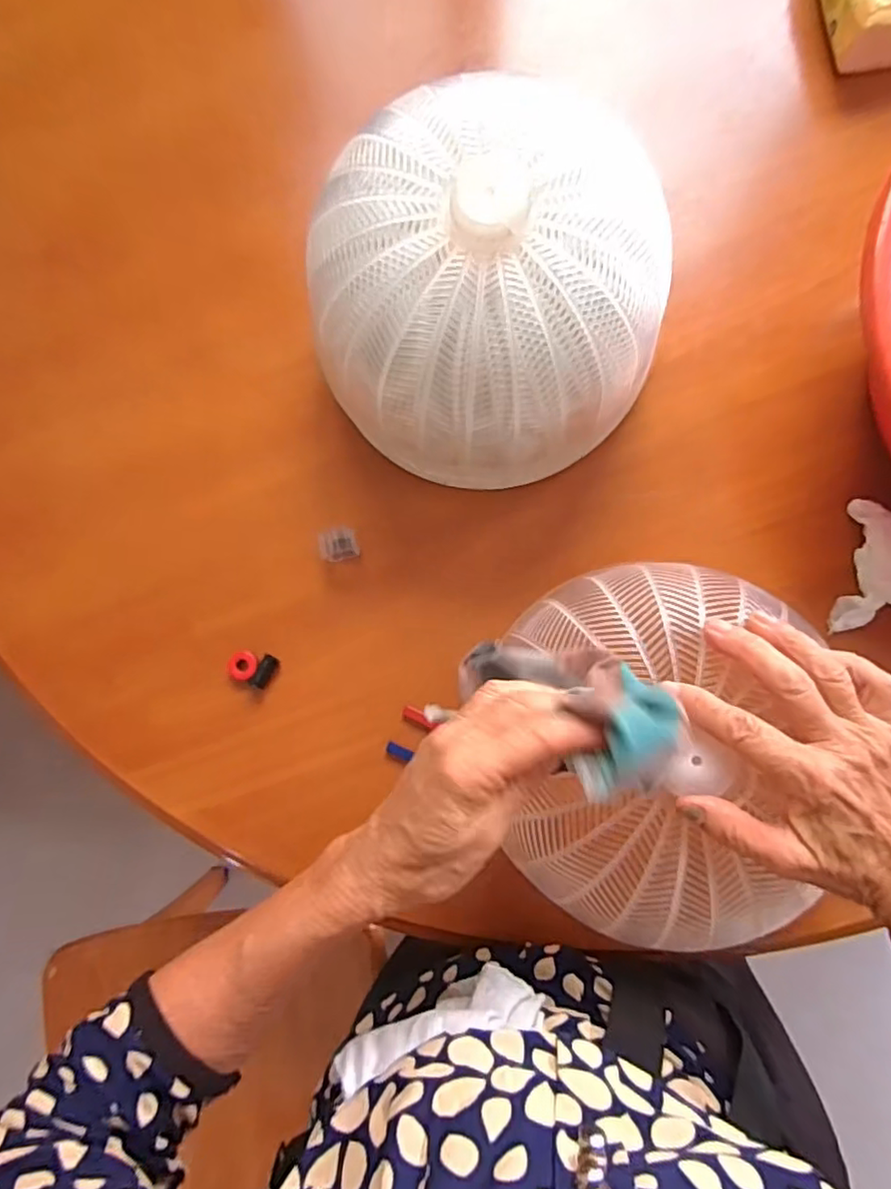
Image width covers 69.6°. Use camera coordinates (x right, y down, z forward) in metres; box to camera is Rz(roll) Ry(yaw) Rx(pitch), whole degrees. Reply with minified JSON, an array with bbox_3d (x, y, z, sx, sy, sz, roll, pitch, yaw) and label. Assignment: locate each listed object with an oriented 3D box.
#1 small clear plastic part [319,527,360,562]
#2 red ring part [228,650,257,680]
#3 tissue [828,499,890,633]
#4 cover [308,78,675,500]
[{"bbox_3d":[-0.080,-0.037,0.486,0.027,0.023,0.019,-12,82,3],"label":"small clear plastic part"},{"bbox_3d":[-0.154,0.054,0.486,0.022,0.004,0.022,-1,83,5],"label":"red ring part"},{"bbox_3d":[0.300,-0.018,0.438,0.043,0.032,0.090,11,84,6],"label":"tissue"},{"bbox_3d":[0.033,-0.191,0.418,0.218,0.135,0.212,18,85,7],"label":"cover"}]

